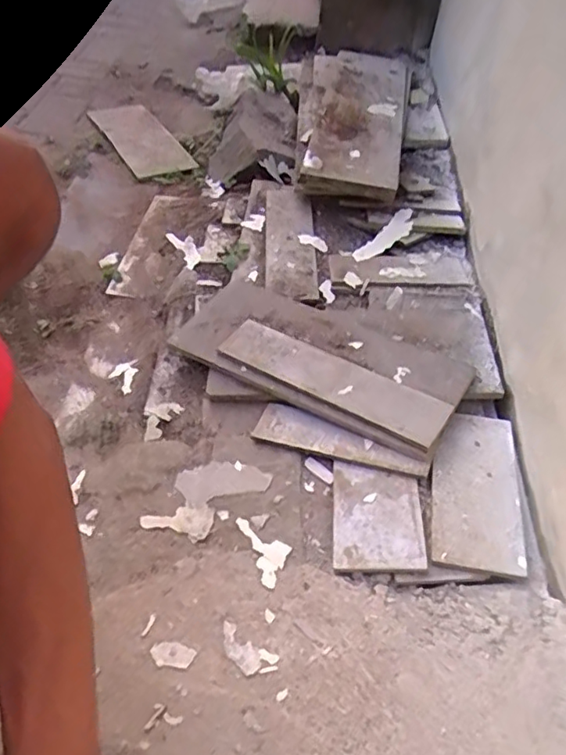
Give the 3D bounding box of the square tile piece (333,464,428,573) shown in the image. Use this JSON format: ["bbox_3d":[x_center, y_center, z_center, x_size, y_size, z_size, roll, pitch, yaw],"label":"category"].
[{"bbox_3d":[0.093,0.135,0.592,0.086,0.015,0.118,3,45,3],"label":"square tile piece"}]

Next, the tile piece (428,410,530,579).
[{"bbox_3d":[0.195,0.108,0.611,0.086,0.013,0.192,8,45,8],"label":"tile piece"}]

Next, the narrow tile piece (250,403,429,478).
[{"bbox_3d":[0.058,0.072,0.650,0.193,0.008,0.048,17,57,24],"label":"narrow tile piece"}]

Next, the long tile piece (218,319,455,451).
[{"bbox_3d":[0.054,-0.002,0.689,0.275,0.014,0.069,25,52,27],"label":"long tile piece"}]

